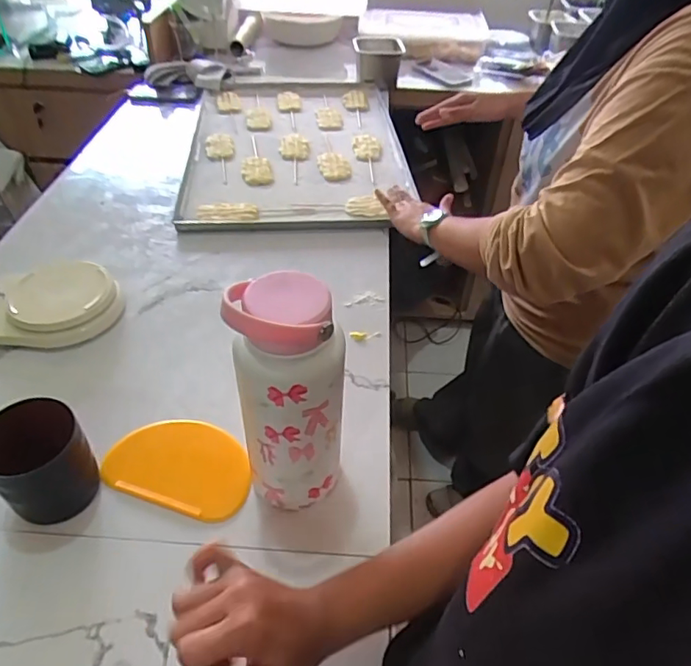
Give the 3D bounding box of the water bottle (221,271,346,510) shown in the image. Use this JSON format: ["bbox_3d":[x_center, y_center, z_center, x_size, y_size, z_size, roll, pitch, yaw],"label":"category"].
[{"bbox_3d":[-0.044,0.061,0.471,0.082,0.238,0.071,6,44,3],"label":"water bottle"}]

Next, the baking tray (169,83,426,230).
[{"bbox_3d":[-0.099,-0.382,1.097,0.410,0.025,0.623,-2,44,-6],"label":"baking tray"}]

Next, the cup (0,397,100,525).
[{"bbox_3d":[-0.276,0.120,0.497,0.078,0.096,0.076,2,44,-1],"label":"cup"}]

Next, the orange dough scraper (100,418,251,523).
[{"bbox_3d":[-0.166,0.131,0.562,0.148,0.006,0.101,14,45,11],"label":"orange dough scraper"}]

